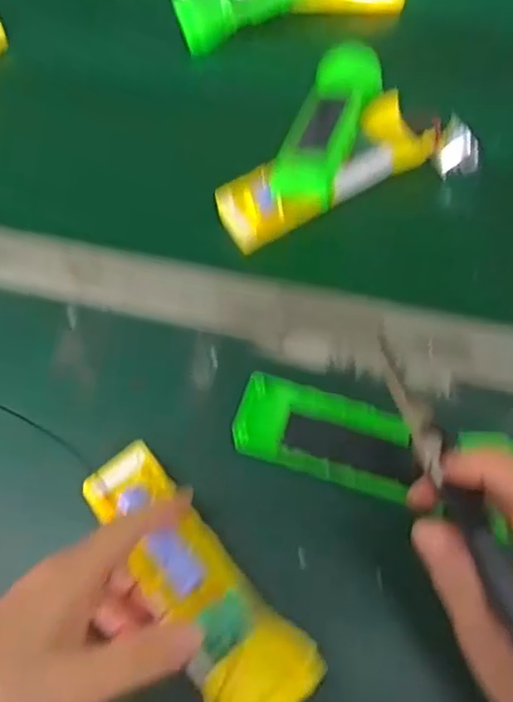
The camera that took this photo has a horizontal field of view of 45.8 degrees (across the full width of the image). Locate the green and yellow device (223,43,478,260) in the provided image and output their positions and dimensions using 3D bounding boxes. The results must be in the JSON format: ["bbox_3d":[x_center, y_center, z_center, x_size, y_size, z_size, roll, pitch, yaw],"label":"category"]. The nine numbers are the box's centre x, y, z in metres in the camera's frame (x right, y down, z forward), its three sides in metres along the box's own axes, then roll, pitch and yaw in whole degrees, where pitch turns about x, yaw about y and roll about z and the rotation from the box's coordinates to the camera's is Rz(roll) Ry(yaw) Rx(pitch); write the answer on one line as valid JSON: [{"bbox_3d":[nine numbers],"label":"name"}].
[{"bbox_3d":[0.052,-0.154,0.446,0.179,0.049,0.114,-21,65,-9],"label":"green and yellow device"}]

